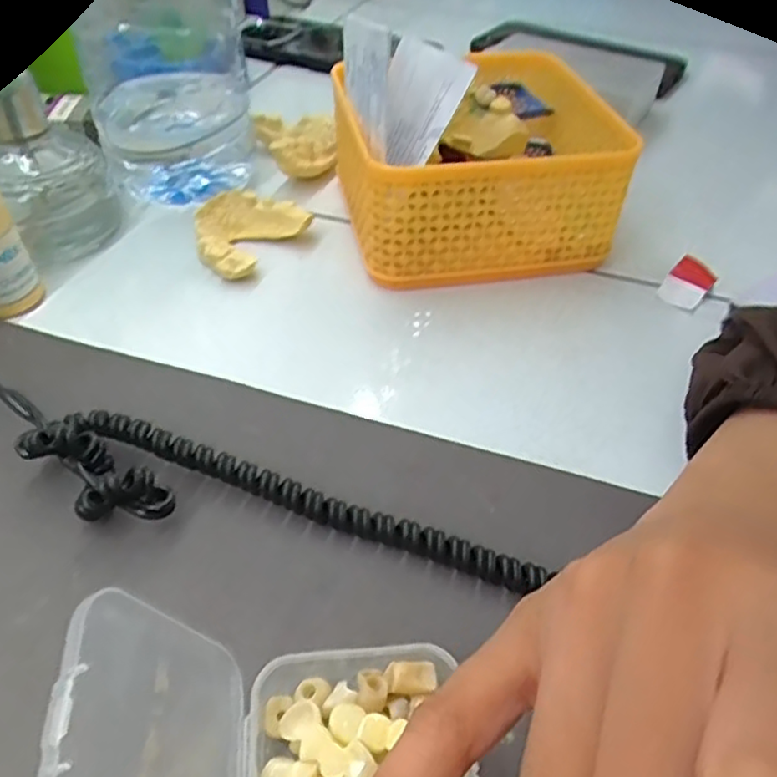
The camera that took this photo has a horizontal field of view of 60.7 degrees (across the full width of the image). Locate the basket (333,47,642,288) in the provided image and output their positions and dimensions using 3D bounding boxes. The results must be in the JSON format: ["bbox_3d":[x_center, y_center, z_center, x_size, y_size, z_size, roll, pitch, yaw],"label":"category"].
[{"bbox_3d":[0.042,-0.129,0.363,0.131,0.067,0.156,-5,45,-7],"label":"basket"}]

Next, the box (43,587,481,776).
[{"bbox_3d":[-0.020,0.079,0.151,0.089,0.065,0.059,-4,45,-6],"label":"box"}]

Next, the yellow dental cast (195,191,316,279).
[{"bbox_3d":[-0.076,-0.080,0.340,0.047,0.020,0.056,27,50,23],"label":"yellow dental cast"}]

